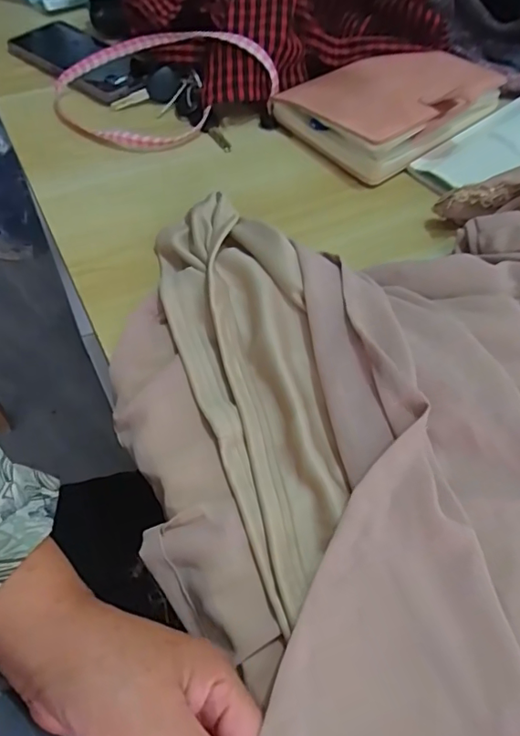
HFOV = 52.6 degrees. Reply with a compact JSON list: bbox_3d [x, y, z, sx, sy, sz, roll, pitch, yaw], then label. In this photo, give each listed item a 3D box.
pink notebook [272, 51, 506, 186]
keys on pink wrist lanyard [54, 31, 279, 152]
[{"bbox_3d":[0.137,-0.278,0.547,0.204,0.050,0.148,-34,65,-22],"label":"pink notebook"},{"bbox_3d":[-0.103,-0.295,0.534,0.204,0.066,0.141,-25,62,-18],"label":"keys on pink wrist lanyard"}]

